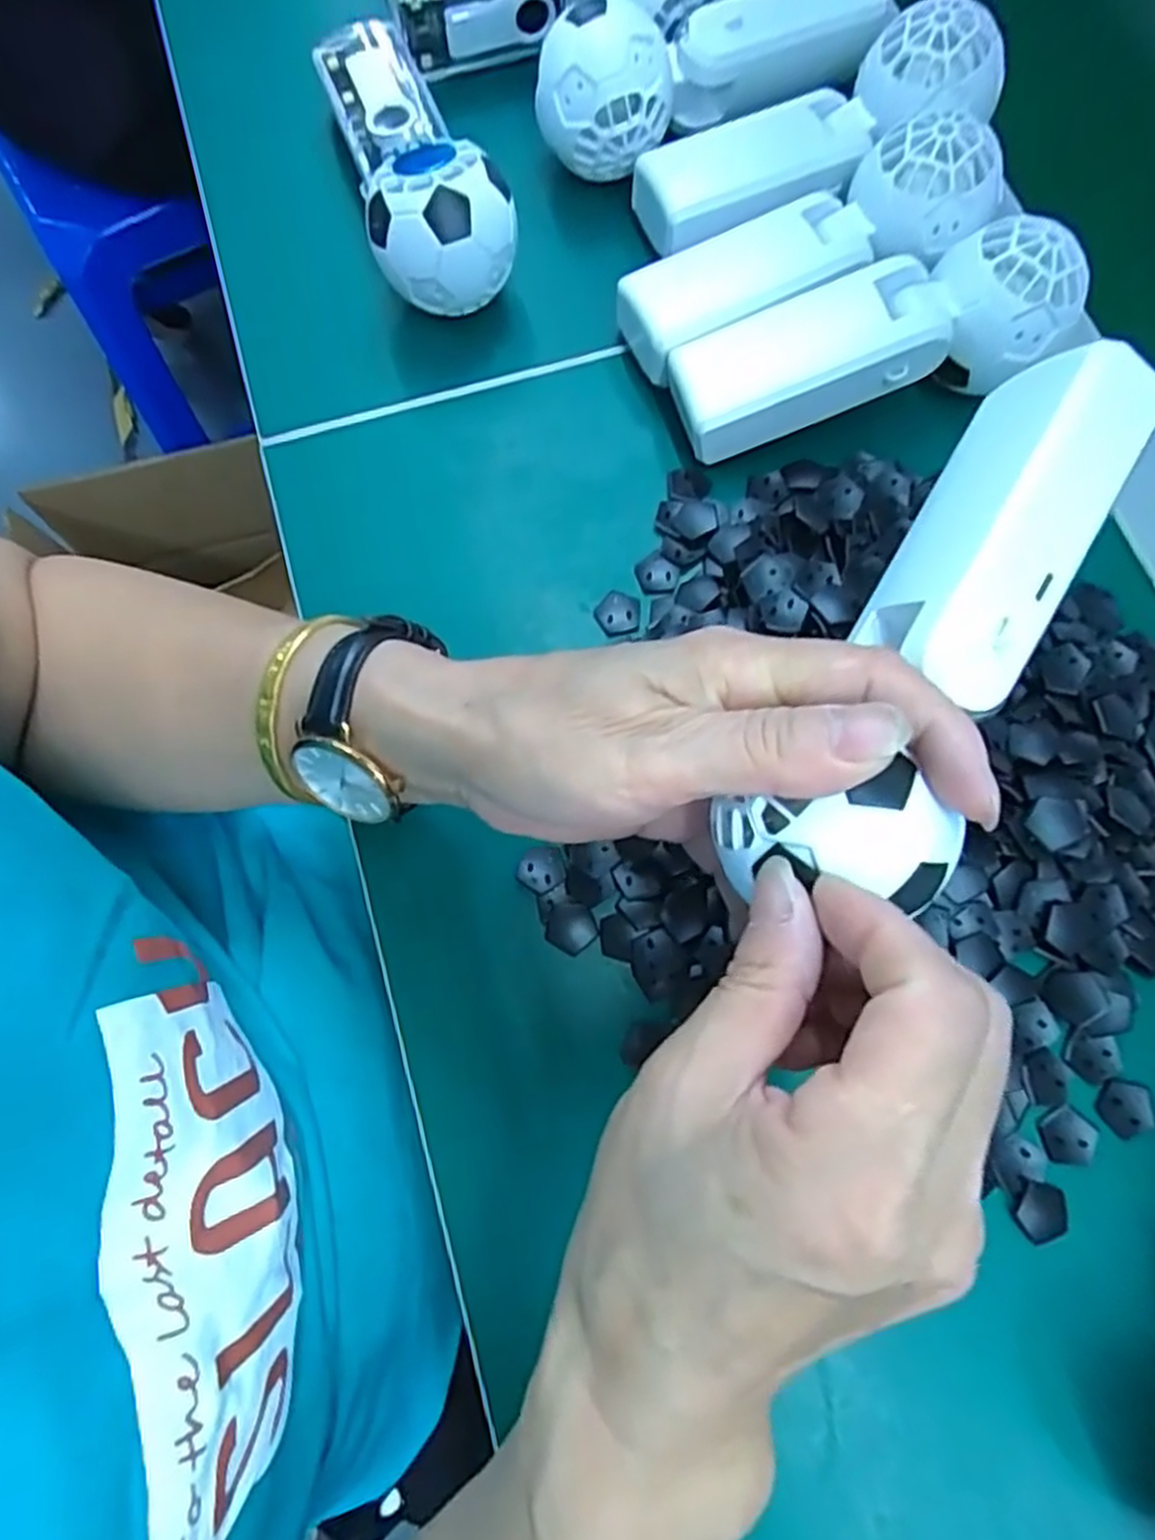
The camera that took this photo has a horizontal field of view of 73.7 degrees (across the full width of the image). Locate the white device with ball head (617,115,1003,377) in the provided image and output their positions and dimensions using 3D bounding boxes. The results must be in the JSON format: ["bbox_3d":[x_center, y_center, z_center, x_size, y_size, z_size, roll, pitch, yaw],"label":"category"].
[{"bbox_3d":[0.101,-0.229,0.338,0.166,0.058,0.055,-21,75,-5],"label":"white device with ball head"}]

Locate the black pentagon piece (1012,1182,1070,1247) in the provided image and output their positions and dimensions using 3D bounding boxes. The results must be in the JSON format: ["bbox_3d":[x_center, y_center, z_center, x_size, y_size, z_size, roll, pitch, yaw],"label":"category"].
[{"bbox_3d":[0.156,0.148,0.257,0.018,0.004,0.017,-12,74,-2],"label":"black pentagon piece"}]

